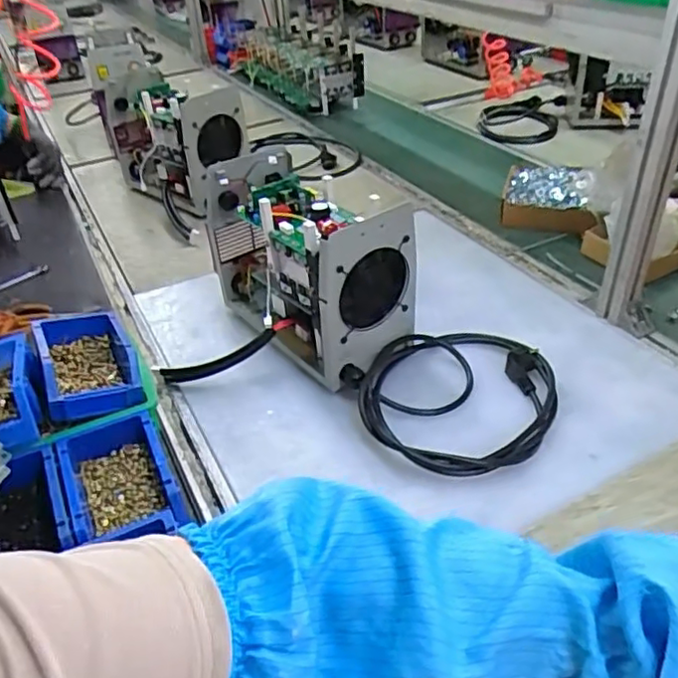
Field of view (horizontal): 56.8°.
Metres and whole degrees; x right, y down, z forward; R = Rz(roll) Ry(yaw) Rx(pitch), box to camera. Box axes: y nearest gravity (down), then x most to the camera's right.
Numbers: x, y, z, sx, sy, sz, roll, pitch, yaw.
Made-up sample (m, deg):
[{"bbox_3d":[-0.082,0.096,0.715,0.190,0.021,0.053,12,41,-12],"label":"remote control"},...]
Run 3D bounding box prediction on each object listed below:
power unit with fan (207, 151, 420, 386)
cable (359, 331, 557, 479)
[{"bbox_3d":[-0.052,-0.113,0.902,0.156,0.231,0.335,-25,41,-26],"label":"power unit with fan"},{"bbox_3d":[0.156,0.064,0.816,0.244,0.041,0.278,18,42,27],"label":"cable"}]

